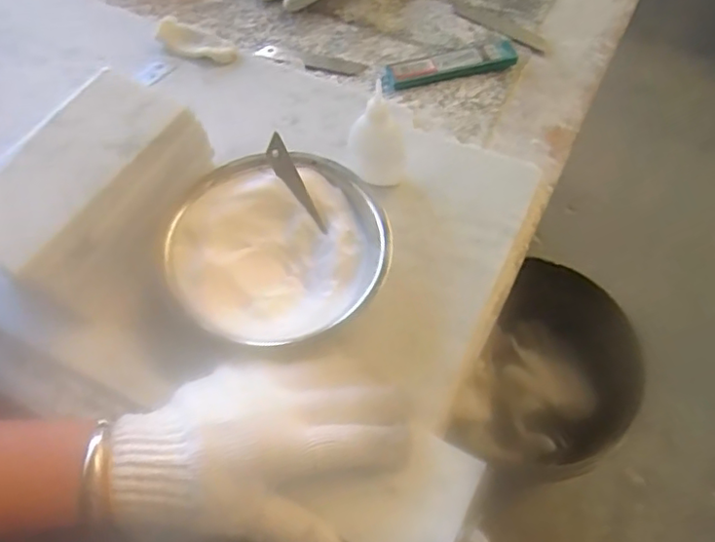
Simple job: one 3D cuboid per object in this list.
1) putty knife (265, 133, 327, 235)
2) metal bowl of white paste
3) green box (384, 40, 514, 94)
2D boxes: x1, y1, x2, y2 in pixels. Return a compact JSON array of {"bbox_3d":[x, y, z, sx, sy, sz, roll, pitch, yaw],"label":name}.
[{"bbox_3d":[-0.043,-0.060,0.426,0.014,0.011,0.076,-29,85,-15],"label":"putty knife"},{"bbox_3d":[-0.054,-0.013,0.418,0.142,0.046,0.134,0,60,0],"label":"metal bowl of white paste"},{"bbox_3d":[0.080,-0.183,0.534,0.122,0.013,0.031,-13,61,-7],"label":"green box"}]

